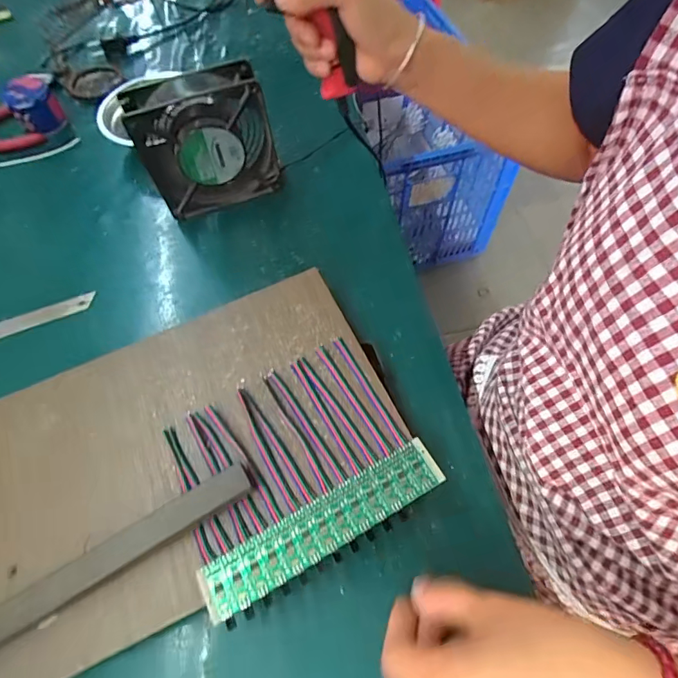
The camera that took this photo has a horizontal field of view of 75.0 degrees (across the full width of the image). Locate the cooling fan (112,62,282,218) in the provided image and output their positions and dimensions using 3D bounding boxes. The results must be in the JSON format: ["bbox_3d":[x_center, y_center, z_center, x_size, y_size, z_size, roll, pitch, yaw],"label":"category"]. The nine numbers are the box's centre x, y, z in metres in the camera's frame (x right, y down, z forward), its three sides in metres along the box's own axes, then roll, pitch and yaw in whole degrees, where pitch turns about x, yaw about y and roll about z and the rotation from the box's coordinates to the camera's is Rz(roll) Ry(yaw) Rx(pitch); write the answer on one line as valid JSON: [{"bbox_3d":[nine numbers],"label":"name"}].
[{"bbox_3d":[-0.125,-0.184,0.428,0.120,0.126,0.046,-21,62,-8],"label":"cooling fan"}]

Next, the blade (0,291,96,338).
[{"bbox_3d":[-0.280,-0.021,0.414,0.099,0.004,0.018,-21,70,-9],"label":"blade"}]

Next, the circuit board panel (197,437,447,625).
[{"bbox_3d":[-0.009,0.119,0.283,0.163,0.004,0.034,-27,63,-11],"label":"circuit board panel"}]

